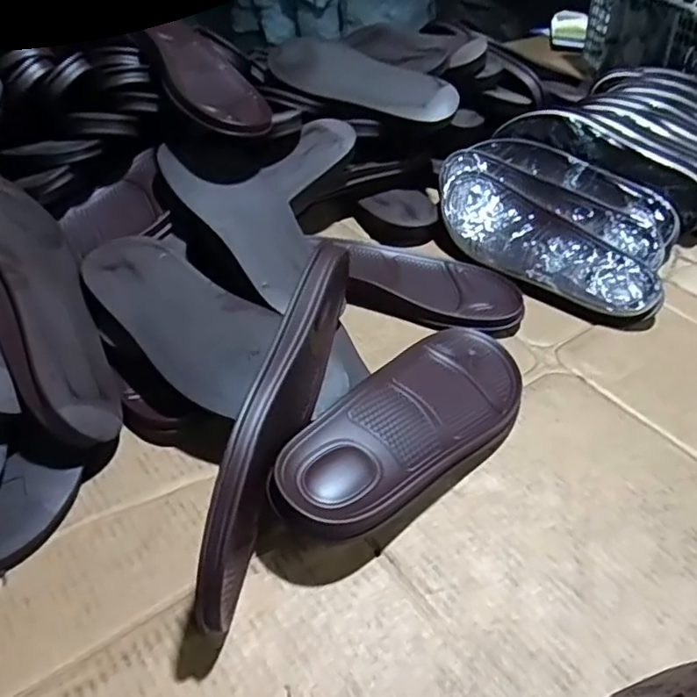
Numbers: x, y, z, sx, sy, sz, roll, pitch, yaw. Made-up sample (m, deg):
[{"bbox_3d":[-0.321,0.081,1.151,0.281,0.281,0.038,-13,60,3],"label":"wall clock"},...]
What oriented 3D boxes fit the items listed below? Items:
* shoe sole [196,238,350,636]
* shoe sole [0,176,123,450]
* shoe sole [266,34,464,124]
[{"bbox_3d":[-0.042,0.043,0.371,0.022,0.113,0.244,11,41,11],"label":"shoe sole"},{"bbox_3d":[-0.229,-0.033,0.448,0.025,0.087,0.241,-35,71,11],"label":"shoe sole"},{"bbox_3d":[0.007,-0.319,0.718,0.248,0.022,0.093,29,65,20],"label":"shoe sole"}]

